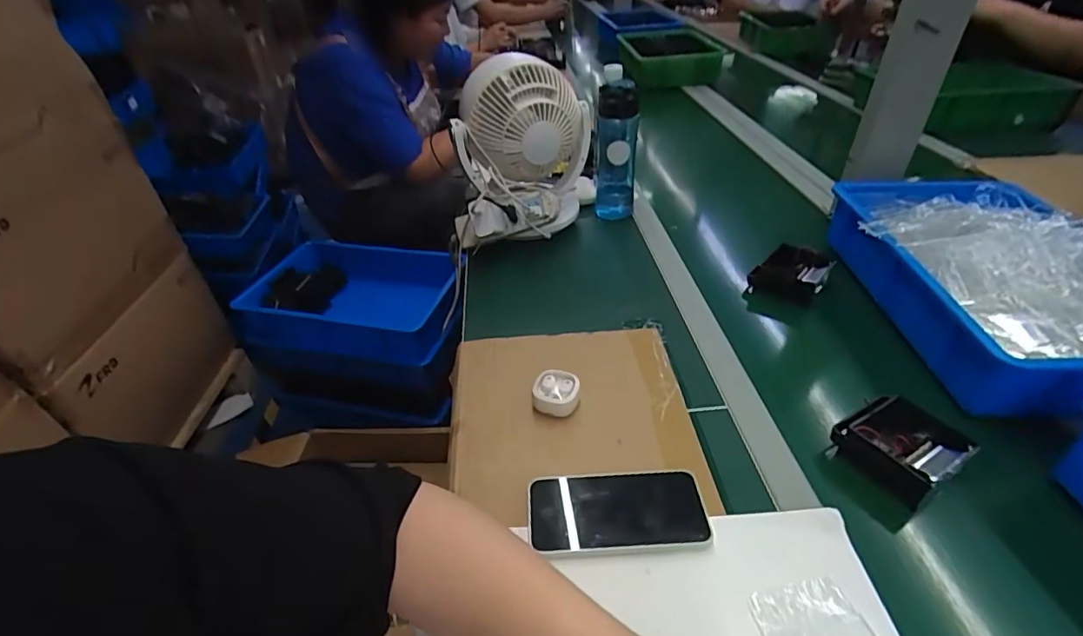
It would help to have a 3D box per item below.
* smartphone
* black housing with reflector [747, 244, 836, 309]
[{"bbox_3d":[0.067,0.171,0.460,0.154,0.010,0.076,-4,38,-1],"label":"smartphone"},{"bbox_3d":[0.359,-0.062,0.749,0.087,0.047,0.094,25,46,32],"label":"black housing with reflector"}]

